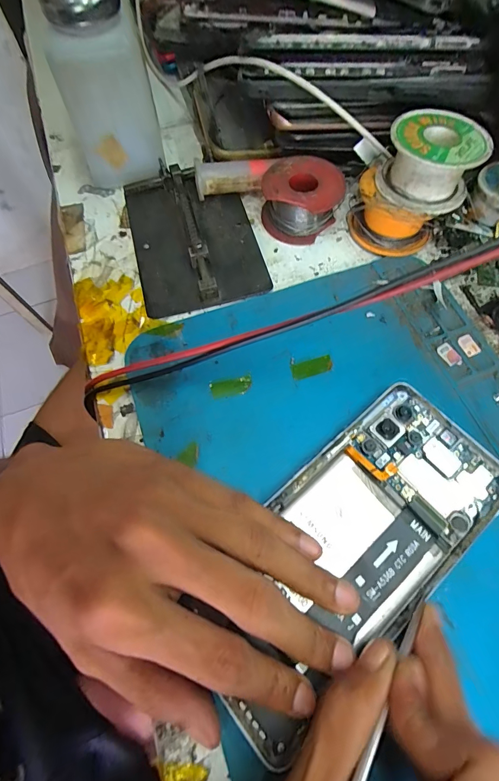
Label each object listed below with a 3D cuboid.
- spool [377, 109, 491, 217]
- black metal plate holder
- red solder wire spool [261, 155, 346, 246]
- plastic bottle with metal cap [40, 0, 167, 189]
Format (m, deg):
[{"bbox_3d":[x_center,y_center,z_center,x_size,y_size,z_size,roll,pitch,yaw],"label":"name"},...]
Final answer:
[{"bbox_3d":[0.103,-0.130,0.209,0.051,0.034,0.050,11,67,6],"label":"spool"},{"bbox_3d":[-0.037,-0.103,0.237,0.077,0.016,0.112,-14,66,-4],"label":"black metal plate holder"},{"bbox_3d":[0.034,-0.127,0.239,0.049,0.027,0.049,-1,66,1],"label":"red solder wire spool"},{"bbox_3d":[-0.089,-0.182,0.225,0.054,0.104,0.049,-20,67,-6],"label":"plastic bottle with metal cap"}]

